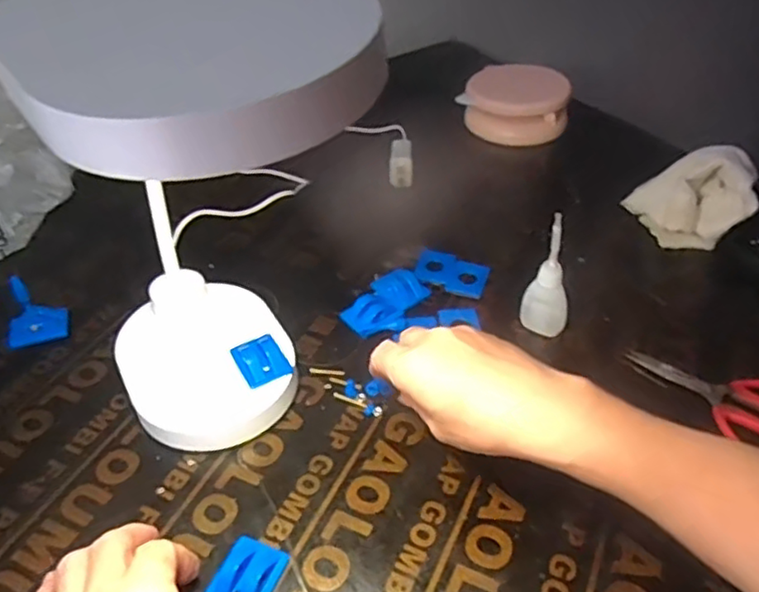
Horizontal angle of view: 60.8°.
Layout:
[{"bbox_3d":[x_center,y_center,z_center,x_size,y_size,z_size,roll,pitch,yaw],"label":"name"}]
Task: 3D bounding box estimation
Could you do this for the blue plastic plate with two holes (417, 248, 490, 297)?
[{"bbox_3d":[0.066,-0.021,0.584,0.069,0.007,0.042,22,47,25],"label":"blue plastic plate with two holes"}]

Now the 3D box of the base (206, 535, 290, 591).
[{"bbox_3d":[-0.076,0.162,0.374,0.034,0.009,0.045,13,43,17],"label":"base"}]

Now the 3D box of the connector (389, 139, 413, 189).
[{"bbox_3d":[0.024,-0.143,0.695,0.025,0.052,0.014,0,-1,2],"label":"connector"}]

